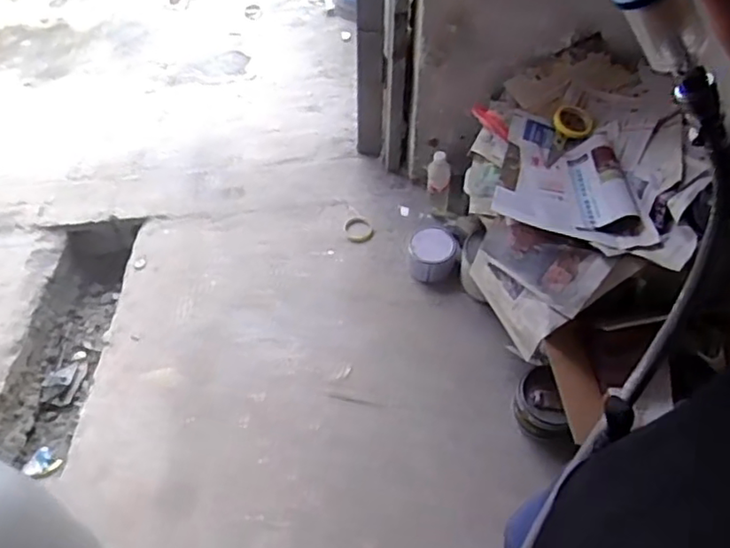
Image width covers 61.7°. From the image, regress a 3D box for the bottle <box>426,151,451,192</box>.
[{"bbox_3d":[0.210,-0.289,1.733,0.069,0.121,0.045,8,54,6],"label":"bottle"}]

